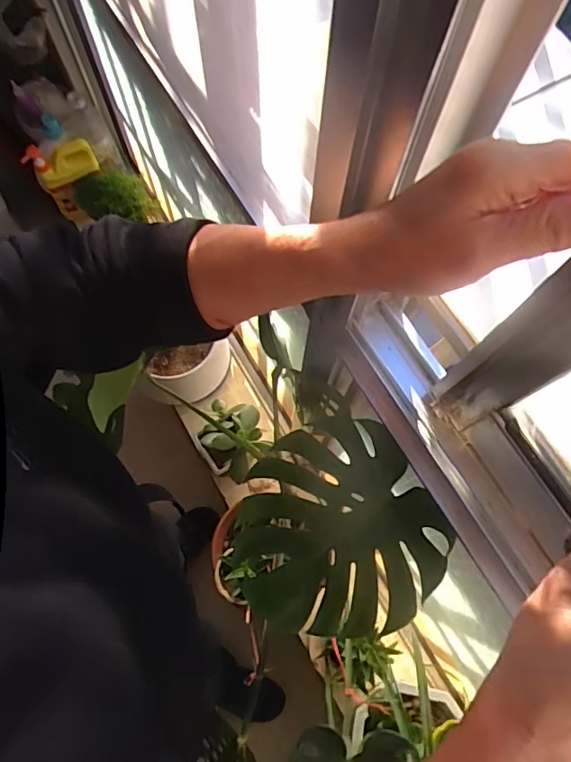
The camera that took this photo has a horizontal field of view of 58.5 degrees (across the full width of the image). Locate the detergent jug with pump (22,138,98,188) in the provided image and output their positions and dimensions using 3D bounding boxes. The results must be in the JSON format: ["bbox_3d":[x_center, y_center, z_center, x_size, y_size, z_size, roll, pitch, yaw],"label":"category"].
[{"bbox_3d":[-0.563,-0.548,1.287,0.163,0.086,0.069,-20,74,-7],"label":"detergent jug with pump"}]

